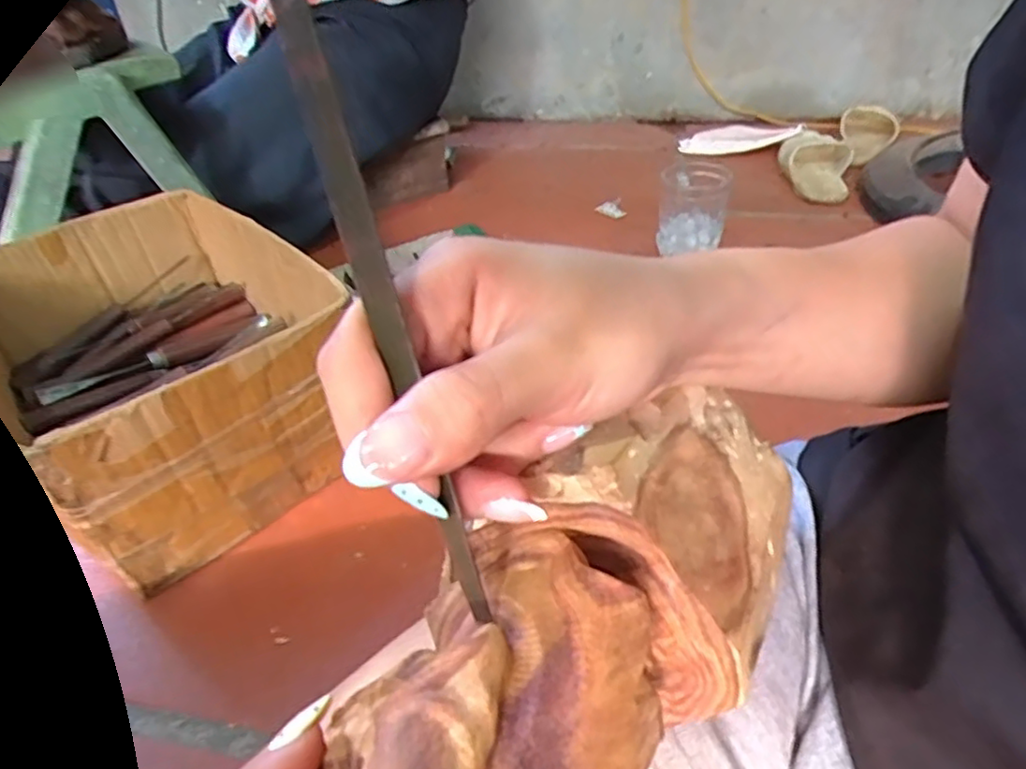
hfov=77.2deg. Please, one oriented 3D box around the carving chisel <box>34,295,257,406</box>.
[{"bbox_3d":[-0.326,-0.030,0.598,0.033,0.021,0.195,23,46,30],"label":"carving chisel"}]

